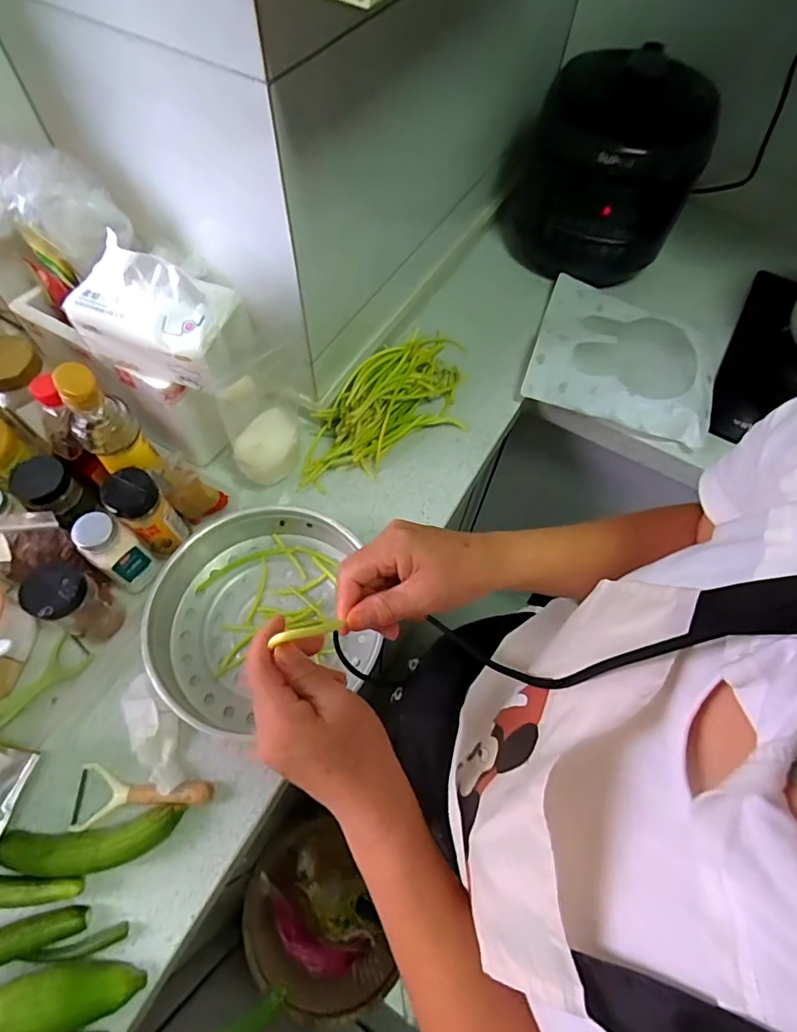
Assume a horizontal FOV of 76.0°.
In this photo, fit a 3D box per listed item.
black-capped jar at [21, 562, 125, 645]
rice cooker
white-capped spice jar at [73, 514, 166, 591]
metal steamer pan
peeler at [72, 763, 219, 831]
[{"bbox_3d":[-0.352,0.093,0.555,0.057,0.115,0.057,1,62,-3],"label":"black-capped jar"},{"bbox_3d":[0.338,-0.570,0.864,0.276,0.263,0.223,19,63,6],"label":"rice cooker"},{"bbox_3d":[-0.315,0.041,0.575,0.049,0.106,0.049,1,62,-3],"label":"white-capped spice jar"},{"bbox_3d":[-0.145,0.113,0.583,0.239,0.069,0.254,1,62,-3],"label":"metal steamer pan"},{"bbox_3d":[-0.261,0.285,0.514,0.139,0.024,0.056,4,62,-1],"label":"peeler"}]

